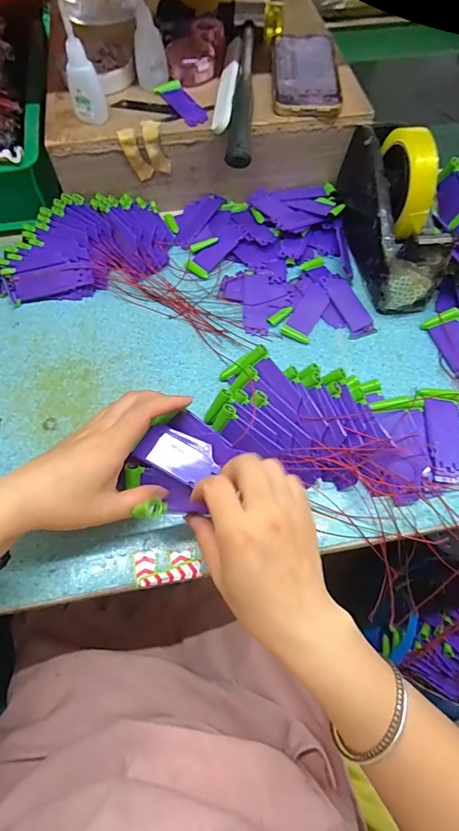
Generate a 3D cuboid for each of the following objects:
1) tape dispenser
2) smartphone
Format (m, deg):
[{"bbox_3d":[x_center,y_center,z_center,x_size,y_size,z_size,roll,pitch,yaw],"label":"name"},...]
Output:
[{"bbox_3d":[0.167,-0.215,0.422,0.059,0.110,0.192,-8,66,-5],"label":"tape dispenser"},{"bbox_3d":[0.085,-0.383,0.458,0.070,0.009,0.140,3,66,0],"label":"smartphone"}]

